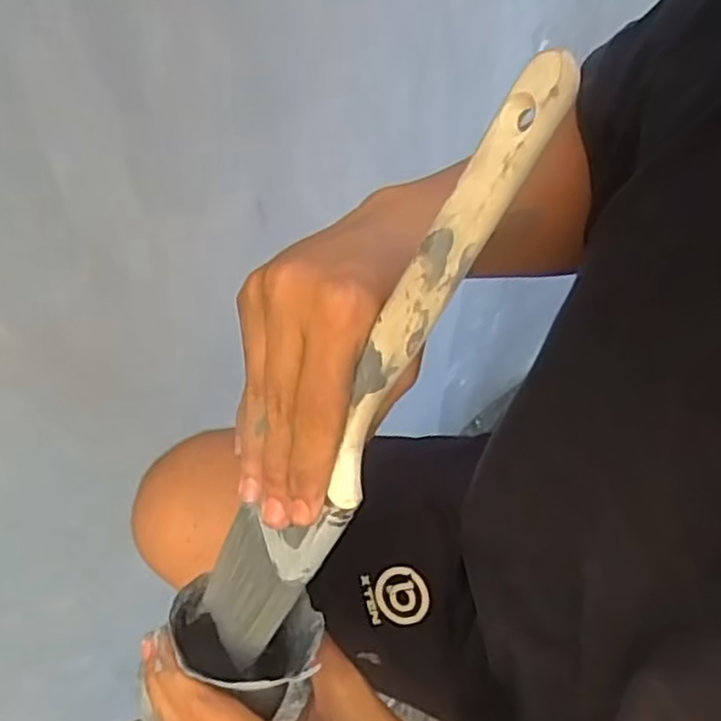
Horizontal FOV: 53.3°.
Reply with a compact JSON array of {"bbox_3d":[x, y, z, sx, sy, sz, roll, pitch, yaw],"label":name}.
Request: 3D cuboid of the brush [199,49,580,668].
[{"bbox_3d":[-0.002,0.015,0.286,0.044,0.281,0.013,39,23,23],"label":"brush"}]

